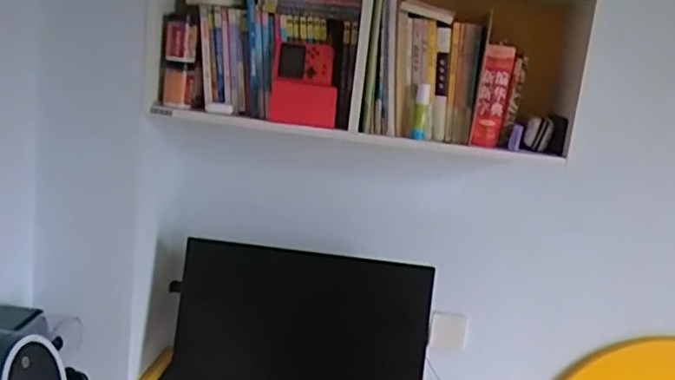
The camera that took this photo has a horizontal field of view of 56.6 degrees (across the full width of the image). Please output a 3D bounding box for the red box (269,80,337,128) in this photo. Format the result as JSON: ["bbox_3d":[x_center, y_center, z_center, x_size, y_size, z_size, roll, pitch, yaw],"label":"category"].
[{"bbox_3d":[-0.067,-0.166,1.205,0.126,0.082,0.029,7,11,4],"label":"red box"}]

